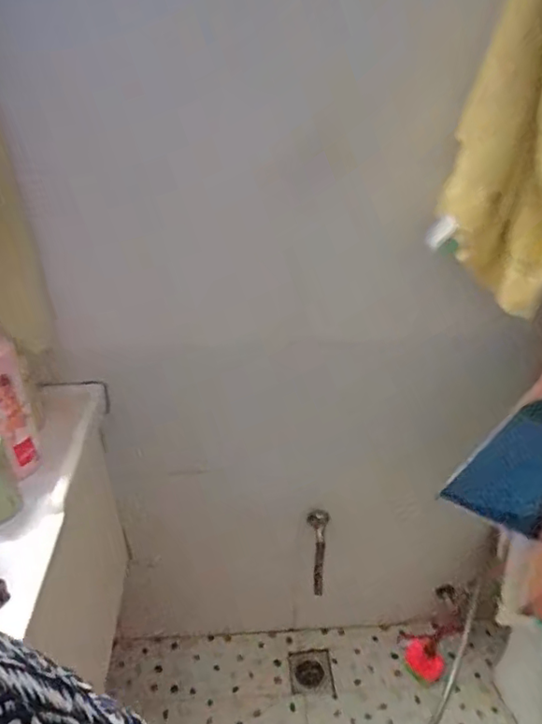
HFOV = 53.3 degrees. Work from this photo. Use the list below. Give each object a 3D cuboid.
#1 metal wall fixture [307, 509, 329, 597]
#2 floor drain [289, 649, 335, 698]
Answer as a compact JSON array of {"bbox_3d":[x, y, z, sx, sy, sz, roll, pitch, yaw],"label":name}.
[{"bbox_3d":[0.104,0.418,1.187,0.044,0.171,0.101,3,34,2],"label":"metal wall fixture"},{"bbox_3d":[0.101,0.778,1.348,0.101,0.008,0.110,0,39,-8],"label":"floor drain"}]

